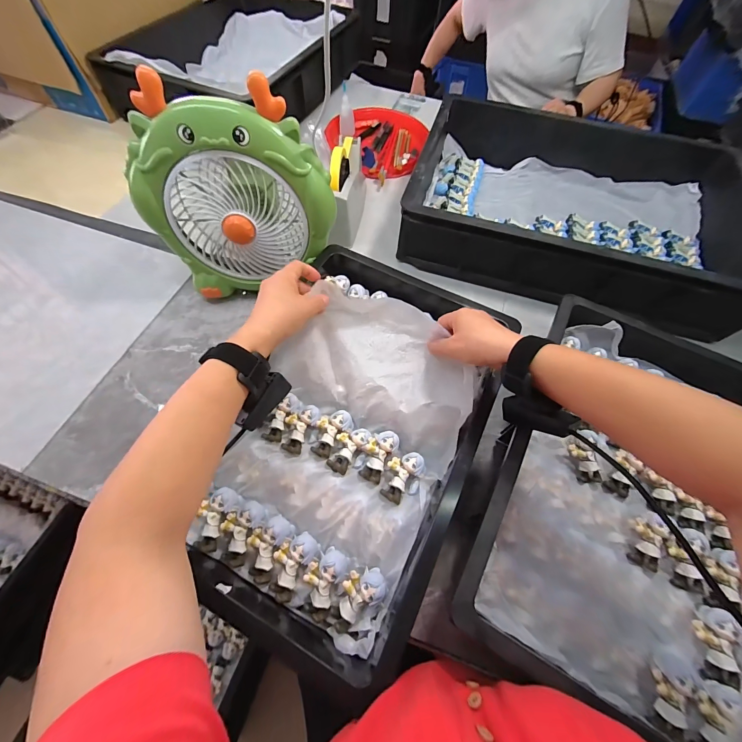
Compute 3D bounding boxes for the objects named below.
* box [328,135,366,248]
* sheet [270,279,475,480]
[{"bbox_3d":[-0.045,-0.349,0.614,0.058,0.119,0.226,5,62,0],"label":"box"},{"bbox_3d":[0.011,-0.010,0.415,0.252,0.067,0.163,27,64,11],"label":"sheet"}]

